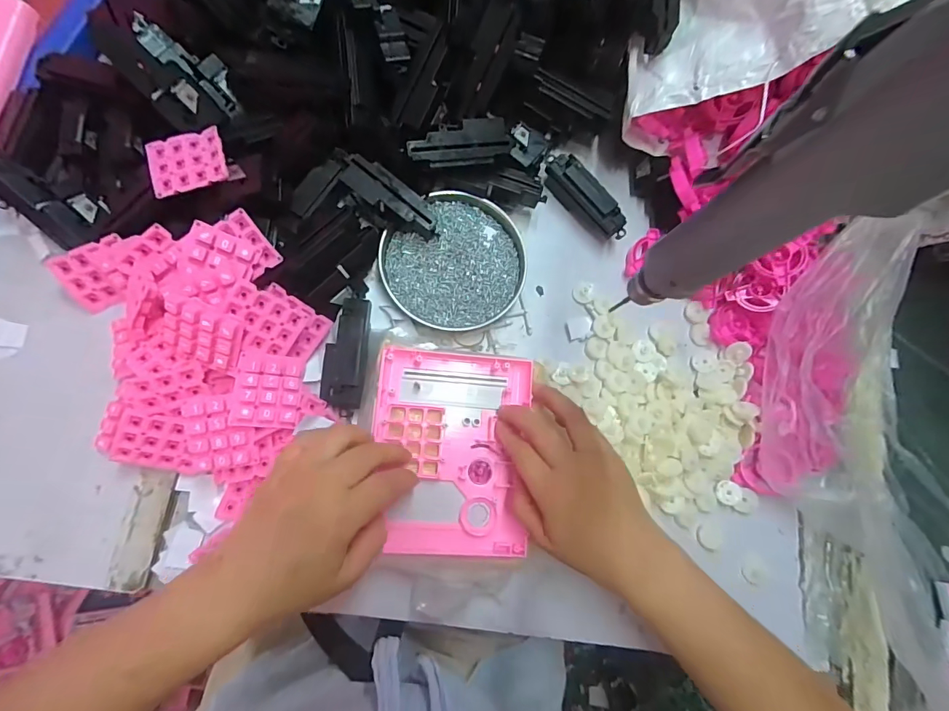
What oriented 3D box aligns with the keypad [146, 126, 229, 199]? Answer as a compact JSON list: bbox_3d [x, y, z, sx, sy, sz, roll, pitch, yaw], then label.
[{"bbox_3d":[-0.238,-0.161,0.352,0.059,0.005,0.047,-18,84,-6],"label":"keypad"}]

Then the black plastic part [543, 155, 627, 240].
[{"bbox_3d":[0.112,-0.159,0.434,0.025,0.039,0.104,-38,88,-9],"label":"black plastic part"}]

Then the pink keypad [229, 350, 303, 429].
[{"bbox_3d":[-0.167,0.028,0.346,0.049,0.011,0.058,10,80,-26],"label":"pink keypad"}]

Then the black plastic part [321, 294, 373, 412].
[{"bbox_3d":[-0.113,-0.004,0.372,0.036,0.023,0.096,5,82,-6],"label":"black plastic part"}]

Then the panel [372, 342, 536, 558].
[{"bbox_3d":[-0.020,0.080,0.362,0.129,0.022,0.167,6,82,-5],"label":"panel"}]

